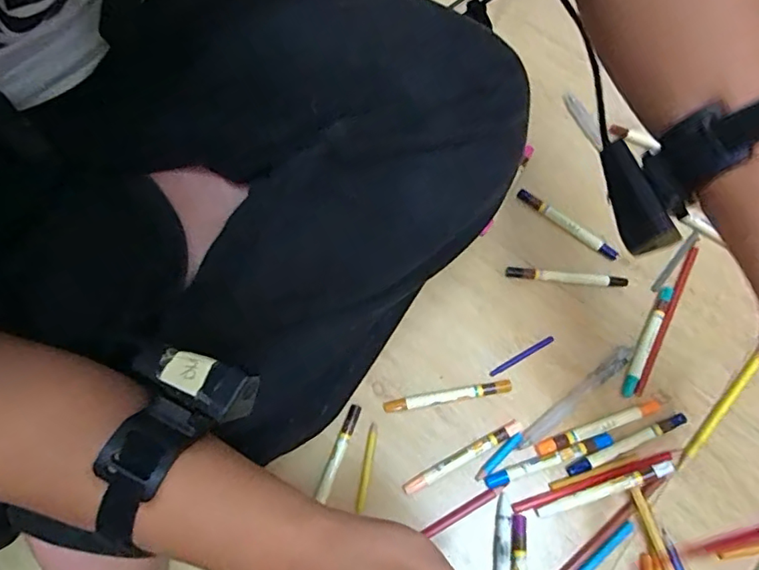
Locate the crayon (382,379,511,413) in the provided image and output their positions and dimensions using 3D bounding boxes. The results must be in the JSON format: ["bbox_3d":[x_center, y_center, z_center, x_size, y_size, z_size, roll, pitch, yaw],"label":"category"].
[{"bbox_3d":[0.058,0.095,0.447,0.109,0.010,0.011,-9,69,-2],"label":"crayon"}]

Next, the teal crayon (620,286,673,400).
[{"bbox_3d":[0.236,0.048,0.459,0.012,0.007,0.108,27,72,11],"label":"teal crayon"}]

